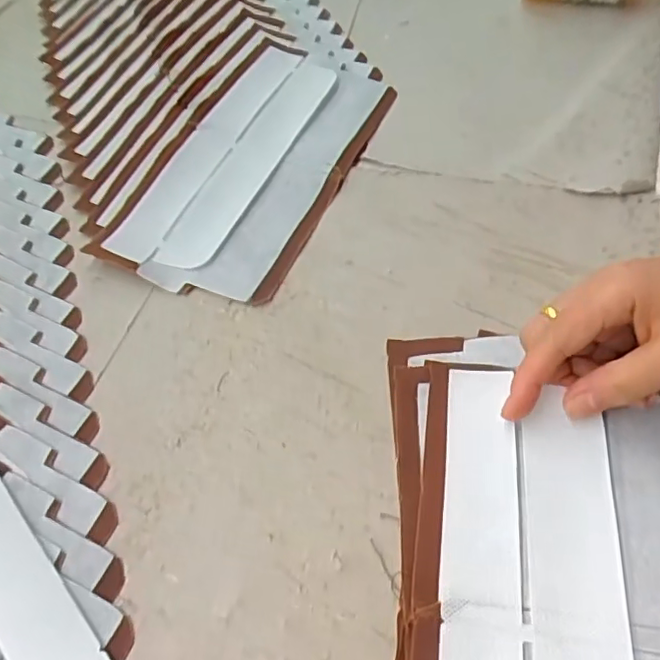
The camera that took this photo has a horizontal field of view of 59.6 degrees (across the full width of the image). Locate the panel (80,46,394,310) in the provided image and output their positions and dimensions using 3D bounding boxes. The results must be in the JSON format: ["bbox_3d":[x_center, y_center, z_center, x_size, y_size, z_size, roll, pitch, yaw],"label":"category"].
[{"bbox_3d":[-0.048,-0.122,0.401,0.121,0.018,0.236,19,59,17],"label":"panel"}]

